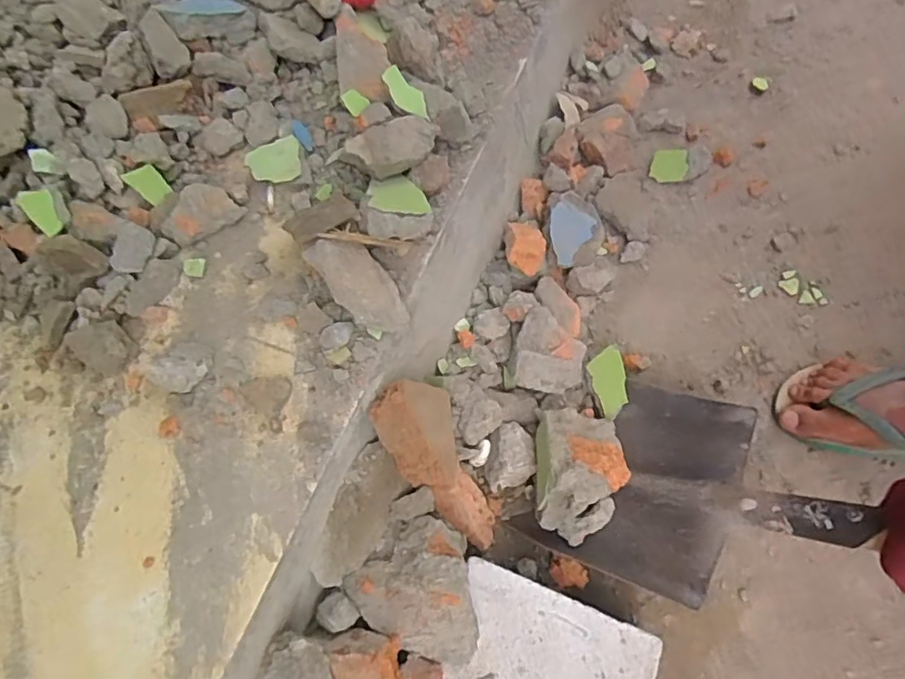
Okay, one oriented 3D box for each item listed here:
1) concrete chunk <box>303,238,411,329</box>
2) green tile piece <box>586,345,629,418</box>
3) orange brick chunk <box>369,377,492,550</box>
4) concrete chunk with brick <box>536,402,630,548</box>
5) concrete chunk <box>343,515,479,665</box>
[{"bbox_3d":[-0.094,-0.059,0.584,0.118,0.027,0.057,45,73,2],"label":"concrete chunk"},{"bbox_3d":[0.190,0.050,0.697,0.041,0.007,0.079,-16,82,7],"label":"green tile piece"},{"bbox_3d":[-0.009,0.129,0.622,0.087,0.226,0.058,-36,29,-14],"label":"orange brick chunk"},{"bbox_3d":[0.142,0.140,0.633,0.098,0.074,0.139,2,62,5],"label":"concrete chunk with brick"},{"bbox_3d":[-0.025,0.243,0.555,0.116,0.035,0.125,-2,63,3],"label":"concrete chunk"}]

